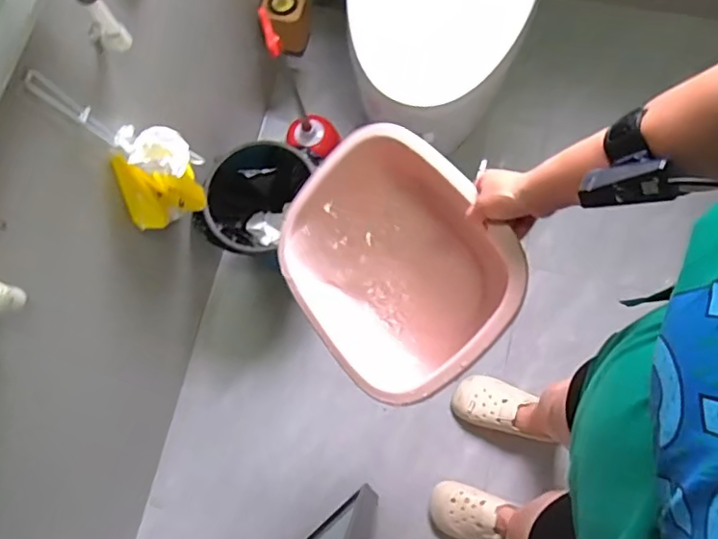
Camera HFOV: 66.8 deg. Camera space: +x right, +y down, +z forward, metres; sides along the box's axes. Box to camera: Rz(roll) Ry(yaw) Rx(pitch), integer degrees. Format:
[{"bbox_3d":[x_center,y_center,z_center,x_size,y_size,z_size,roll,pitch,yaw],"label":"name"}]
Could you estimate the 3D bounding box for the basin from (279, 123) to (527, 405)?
[{"bbox_3d":[0.070,-0.008,0.767,0.293,0.167,0.364,-38,59,22],"label":"basin"}]

